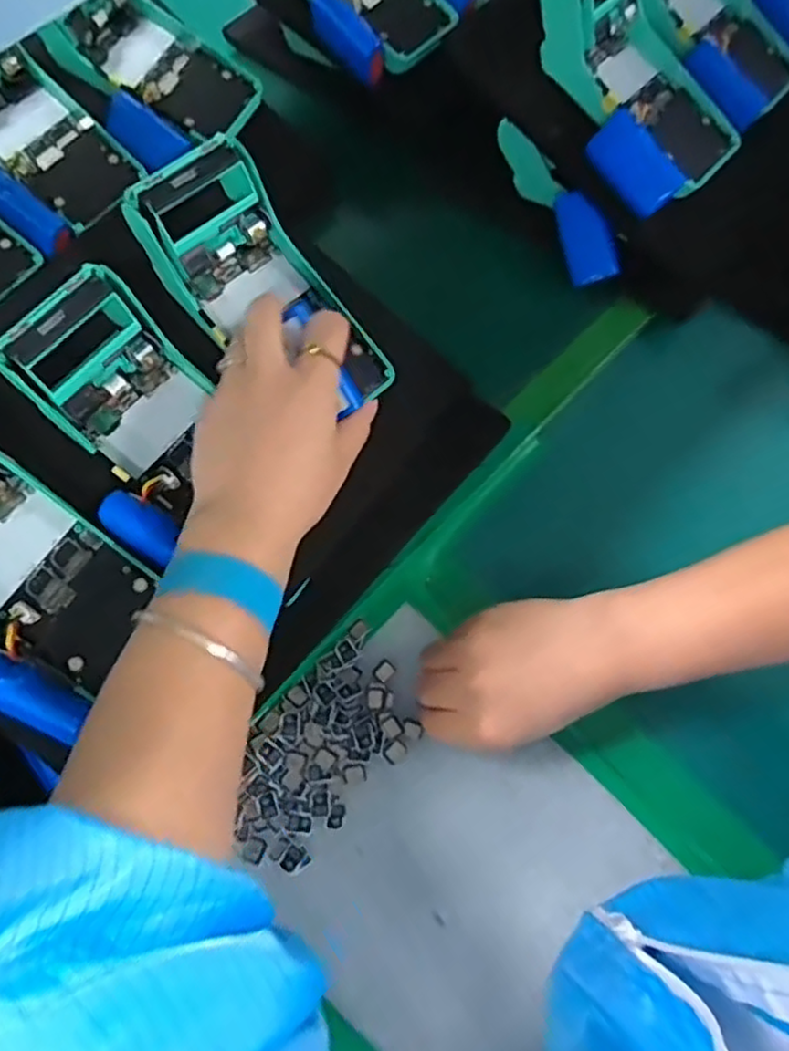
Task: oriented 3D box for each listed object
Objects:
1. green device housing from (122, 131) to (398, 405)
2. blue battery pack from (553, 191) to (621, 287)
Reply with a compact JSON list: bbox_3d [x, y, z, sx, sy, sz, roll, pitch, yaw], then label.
[{"bbox_3d":[-0.074,-0.137,0.394,0.085,0.065,0.165,-39,88,-15],"label":"green device housing"},{"bbox_3d":[0.142,-0.216,0.499,0.031,0.026,0.071,-24,90,-8],"label":"blue battery pack"}]

